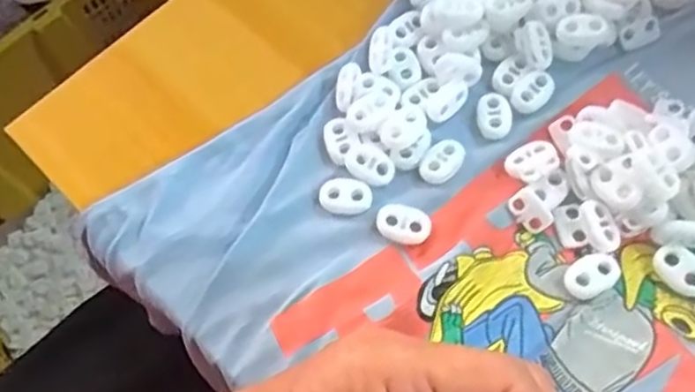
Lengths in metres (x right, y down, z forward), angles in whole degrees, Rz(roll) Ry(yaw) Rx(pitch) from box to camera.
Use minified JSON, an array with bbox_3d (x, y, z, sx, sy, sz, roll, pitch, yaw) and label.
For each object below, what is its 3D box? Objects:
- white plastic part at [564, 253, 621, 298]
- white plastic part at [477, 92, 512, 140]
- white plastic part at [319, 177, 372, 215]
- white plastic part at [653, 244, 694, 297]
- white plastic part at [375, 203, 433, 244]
[{"bbox_3d":[0.098,0.032,0.278,0.021,0.005,0.015,-21,66,-5],"label":"white plastic part"},{"bbox_3d":[0.066,-0.036,0.309,0.015,0.004,0.021,-1,66,4],"label":"white plastic part"},{"bbox_3d":[-0.001,-0.001,0.299,0.022,0.005,0.016,2,66,5],"label":"white plastic part"},{"bbox_3d":[0.133,0.030,0.275,0.014,0.006,0.022,-38,69,-12],"label":"white plastic part"},{"bbox_3d":[0.024,0.012,0.291,0.023,0.006,0.015,7,67,7],"label":"white plastic part"}]

